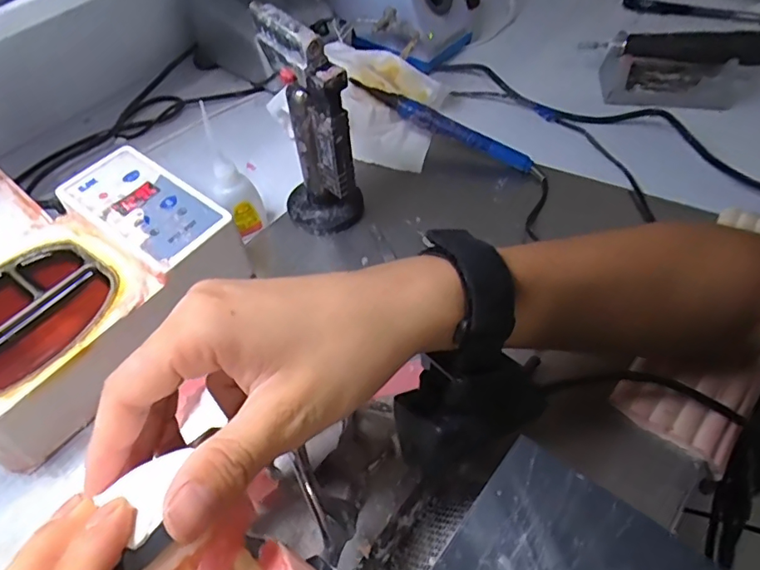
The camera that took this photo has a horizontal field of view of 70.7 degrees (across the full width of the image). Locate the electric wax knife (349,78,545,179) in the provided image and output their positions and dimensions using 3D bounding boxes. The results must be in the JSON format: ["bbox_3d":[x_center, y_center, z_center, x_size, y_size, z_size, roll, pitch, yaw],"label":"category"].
[{"bbox_3d":[0.056,-0.135,0.452,0.177,0.016,0.010,28,58,8],"label":"electric wax knife"}]

